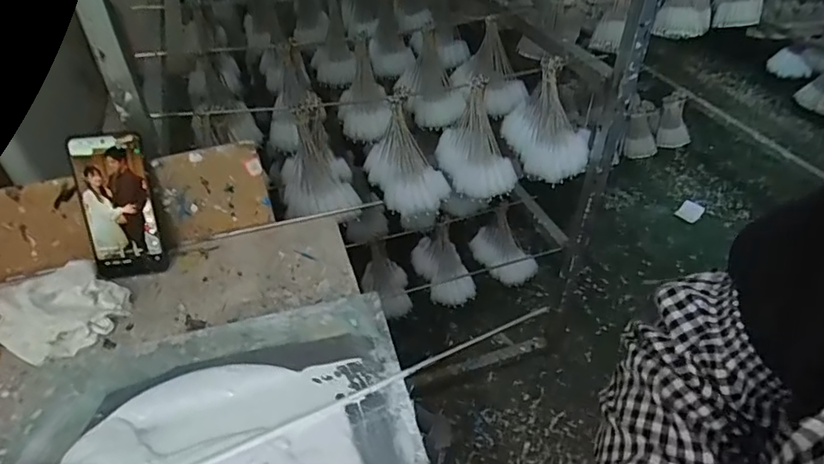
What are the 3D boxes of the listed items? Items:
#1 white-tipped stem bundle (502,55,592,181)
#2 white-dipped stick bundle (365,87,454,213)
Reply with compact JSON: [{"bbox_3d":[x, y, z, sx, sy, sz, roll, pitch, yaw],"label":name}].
[{"bbox_3d":[0.258,-0.219,0.987,0.160,0.194,0.158,7,42,7],"label":"white-tipped stem bundle"},{"bbox_3d":[-0.004,-0.147,0.938,0.124,0.185,0.155,-13,43,-15],"label":"white-dipped stick bundle"}]

